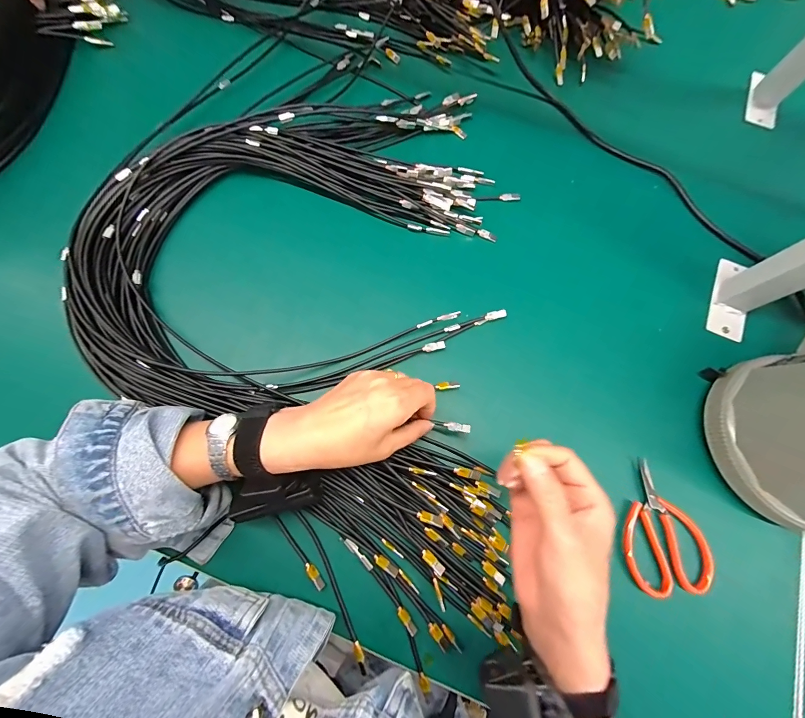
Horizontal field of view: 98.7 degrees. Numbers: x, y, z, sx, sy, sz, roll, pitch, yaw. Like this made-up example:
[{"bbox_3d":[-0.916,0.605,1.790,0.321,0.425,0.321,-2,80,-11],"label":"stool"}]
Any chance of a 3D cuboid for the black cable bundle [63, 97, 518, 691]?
[{"bbox_3d":[-0.111,-0.064,0.361,0.449,0.049,0.607,7,72,0],"label":"black cable bundle"}]

